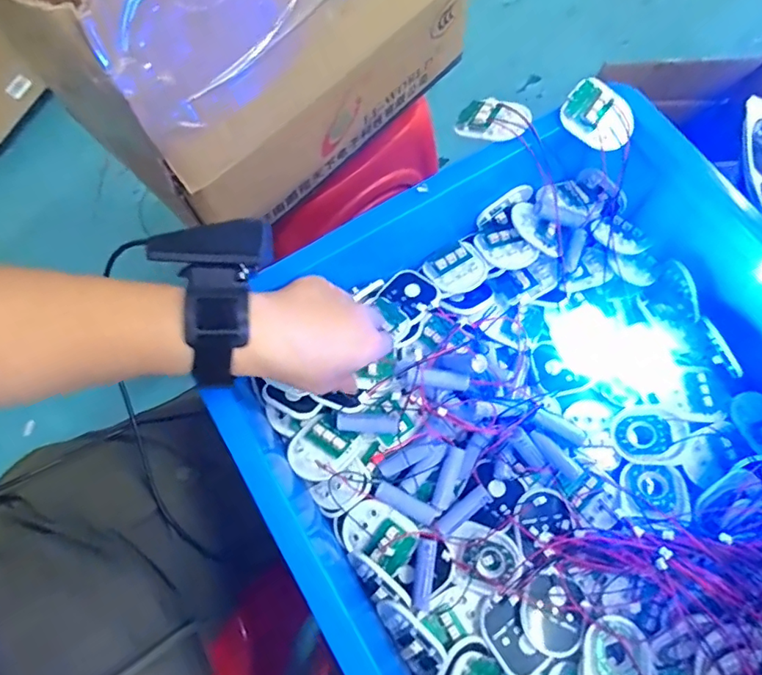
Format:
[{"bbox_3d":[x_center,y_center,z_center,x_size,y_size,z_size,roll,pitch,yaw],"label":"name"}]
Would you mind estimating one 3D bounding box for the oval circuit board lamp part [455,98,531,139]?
[{"bbox_3d":[0.092,-0.177,0.423,0.057,0.011,0.036,11,72,5],"label":"oval circuit board lamp part"}]

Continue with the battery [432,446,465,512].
[{"bbox_3d":[0.054,0.113,0.416,0.013,0.012,0.050,19,73,8],"label":"battery"}]

